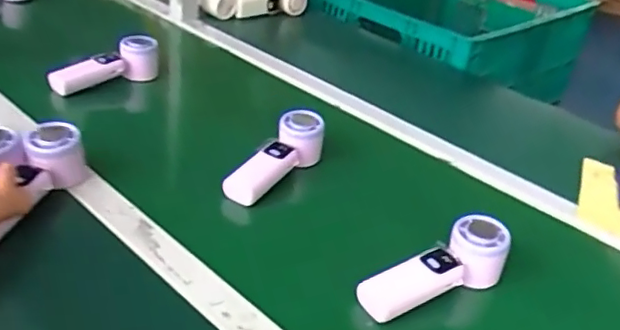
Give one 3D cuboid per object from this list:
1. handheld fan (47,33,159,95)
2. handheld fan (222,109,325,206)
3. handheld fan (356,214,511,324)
[{"bbox_3d":[-0.314,-0.151,0.924,0.165,0.065,0.062,-22,39,-16],"label":"handheld fan"},{"bbox_3d":[-0.038,-0.005,0.741,0.051,0.057,0.161,24,49,27],"label":"handheld fan"},{"bbox_3d":[0.124,0.108,0.589,0.165,0.049,0.050,-22,39,-21],"label":"handheld fan"}]

